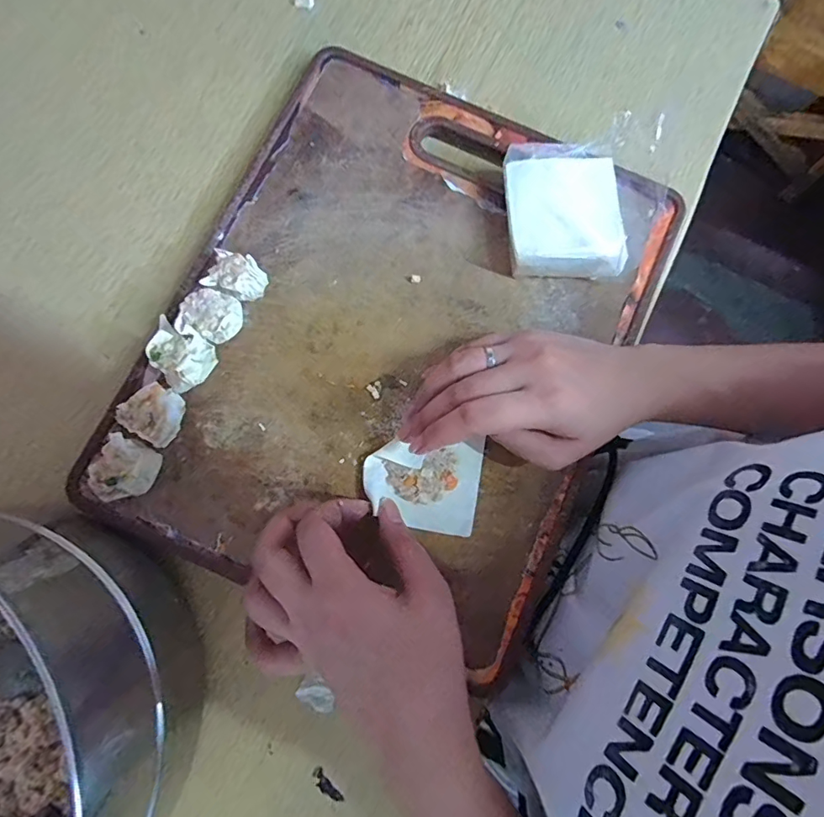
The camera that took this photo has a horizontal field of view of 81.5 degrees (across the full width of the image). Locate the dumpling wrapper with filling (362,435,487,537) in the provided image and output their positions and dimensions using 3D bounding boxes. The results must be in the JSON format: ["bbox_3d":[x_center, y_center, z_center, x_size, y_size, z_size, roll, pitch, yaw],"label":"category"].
[{"bbox_3d":[0.007,0.047,0.305,0.073,0.011,0.057,9,80,0],"label":"dumpling wrapper with filling"}]

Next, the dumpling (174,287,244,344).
[{"bbox_3d":[-0.131,-0.061,0.314,0.031,0.024,0.032,0,80,-1],"label":"dumpling"}]

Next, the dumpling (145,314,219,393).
[{"bbox_3d":[-0.148,-0.032,0.308,0.036,0.026,0.036,35,81,5],"label":"dumpling"}]

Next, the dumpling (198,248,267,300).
[{"bbox_3d":[-0.116,-0.088,0.320,0.034,0.023,0.030,21,80,2],"label":"dumpling"}]

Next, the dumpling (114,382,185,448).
[{"bbox_3d":[-0.160,0.004,0.301,0.031,0.023,0.031,44,82,6],"label":"dumpling"}]

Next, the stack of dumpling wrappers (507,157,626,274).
[{"bbox_3d":[0.105,-0.129,0.331,0.078,0.030,0.079,-6,80,-2],"label":"stack of dumpling wrappers"}]

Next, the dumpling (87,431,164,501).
[{"bbox_3d":[-0.176,0.038,0.293,0.030,0.026,0.038,36,81,5],"label":"dumpling"}]

